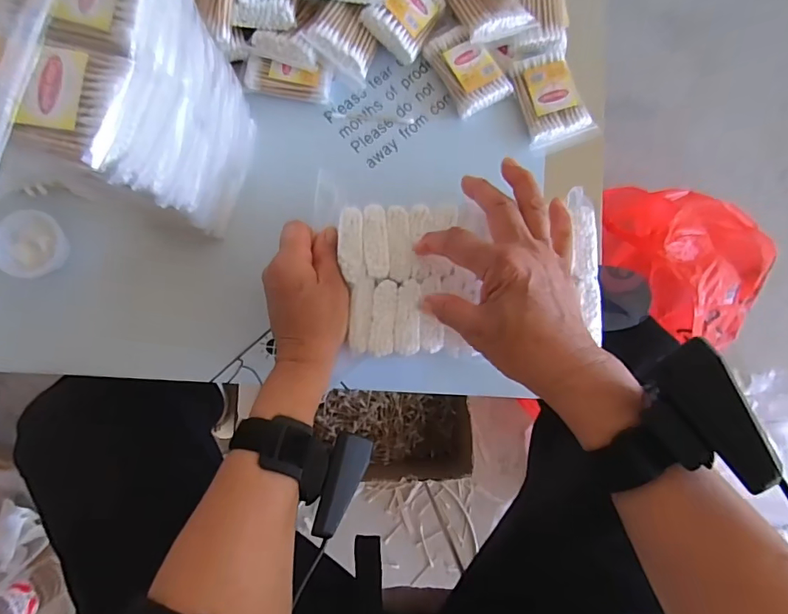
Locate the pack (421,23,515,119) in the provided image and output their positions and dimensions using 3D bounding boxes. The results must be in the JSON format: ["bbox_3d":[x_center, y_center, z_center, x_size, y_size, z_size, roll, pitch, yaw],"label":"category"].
[{"bbox_3d":[0.070,-0.221,0.438,0.057,0.021,0.078,-32,89,-5],"label":"pack"}]

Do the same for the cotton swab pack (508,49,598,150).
[{"bbox_3d":[0.146,-0.195,0.442,0.058,0.012,0.083,-18,87,-5],"label":"cotton swab pack"}]

